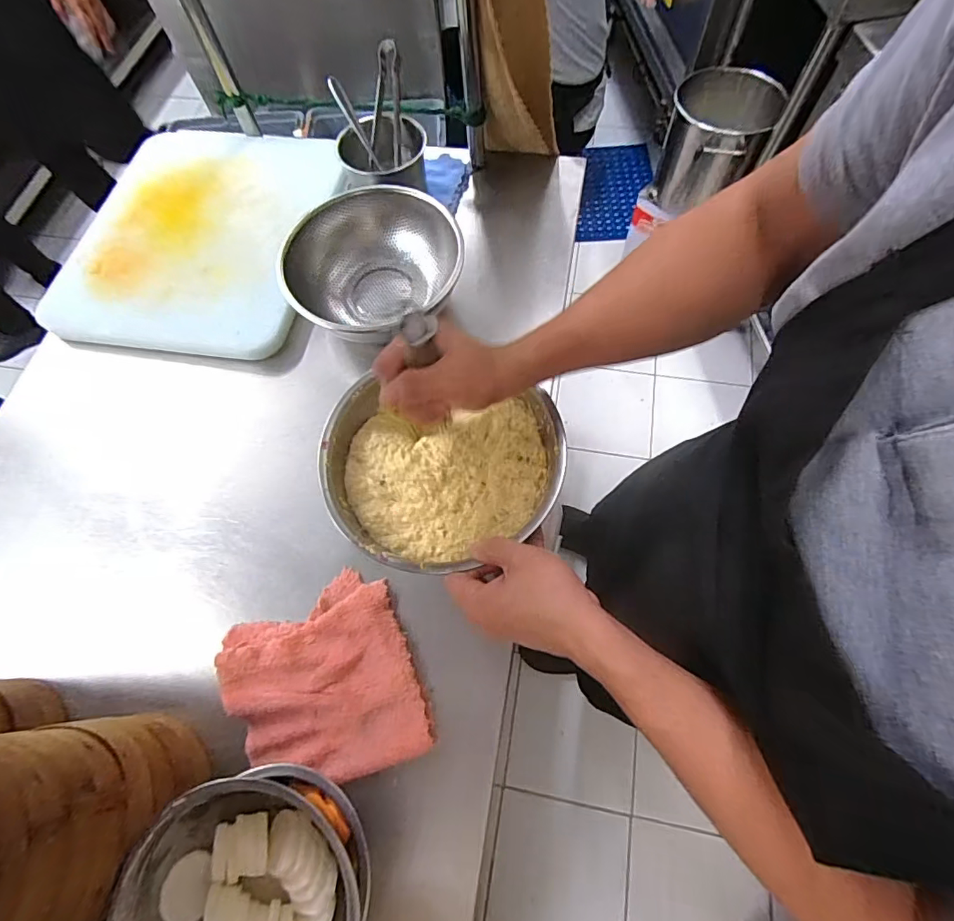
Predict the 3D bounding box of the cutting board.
[{"bbox_3d":[-0.401,-0.336,0.693,0.340,0.033,0.392,9,68,7],"label":"cutting board"}]

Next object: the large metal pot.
[{"bbox_3d":[0.617,-0.825,1.277,0.243,0.261,0.263,-1,67,3],"label":"large metal pot"}]

